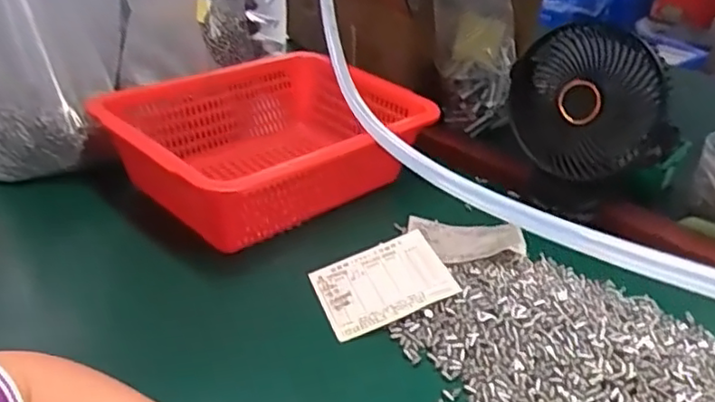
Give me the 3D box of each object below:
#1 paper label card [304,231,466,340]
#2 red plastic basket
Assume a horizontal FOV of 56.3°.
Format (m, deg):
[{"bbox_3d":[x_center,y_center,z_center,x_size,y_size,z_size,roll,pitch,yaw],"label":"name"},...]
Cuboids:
[{"bbox_3d":[0.022,0.071,0.580,0.110,0.011,0.088,-20,36,-11],"label":"paper label card"},{"bbox_3d":[-0.085,-0.054,0.691,0.294,0.109,0.234,-21,40,-36],"label":"red plastic basket"}]

